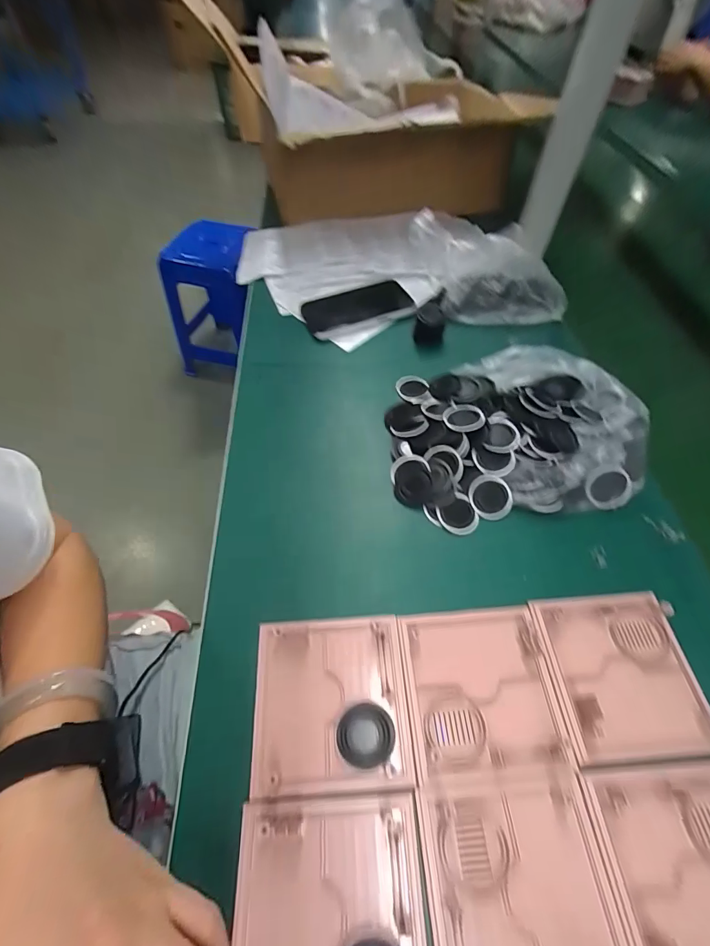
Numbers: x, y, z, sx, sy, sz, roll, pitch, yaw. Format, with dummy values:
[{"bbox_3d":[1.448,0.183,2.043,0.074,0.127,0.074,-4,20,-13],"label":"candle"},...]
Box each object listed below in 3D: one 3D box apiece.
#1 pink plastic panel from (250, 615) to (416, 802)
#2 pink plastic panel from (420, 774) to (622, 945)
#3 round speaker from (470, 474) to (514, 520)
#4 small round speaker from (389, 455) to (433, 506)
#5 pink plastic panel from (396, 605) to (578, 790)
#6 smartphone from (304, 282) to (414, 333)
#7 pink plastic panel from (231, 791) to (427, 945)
[{"bbox_3d":[-0.018,0.164,0.287,0.108,0.015,0.108,-2,56,-3],"label":"pink plastic panel"},{"bbox_3d":[0.097,0.244,0.226,0.103,0.012,0.106,-2,56,-3],"label":"pink plastic panel"},{"bbox_3d":[0.130,0.023,0.377,0.041,0.004,0.041,-1,81,5],"label":"round speaker"},{"bbox_3d":[0.056,0.006,0.391,0.036,0.022,0.052,0,56,-1],"label":"small round speaker"},{"bbox_3d":[0.091,0.153,0.284,0.106,0.017,0.107,-3,56,-4],"label":"pink plastic panel"},{"bbox_3d":[0.004,-0.231,0.548,0.150,0.009,0.069,-17,58,-13],"label":"smartphone"},{"bbox_3d":[-0.014,0.254,0.223,0.107,0.010,0.107,-2,56,-3],"label":"pink plastic panel"}]

